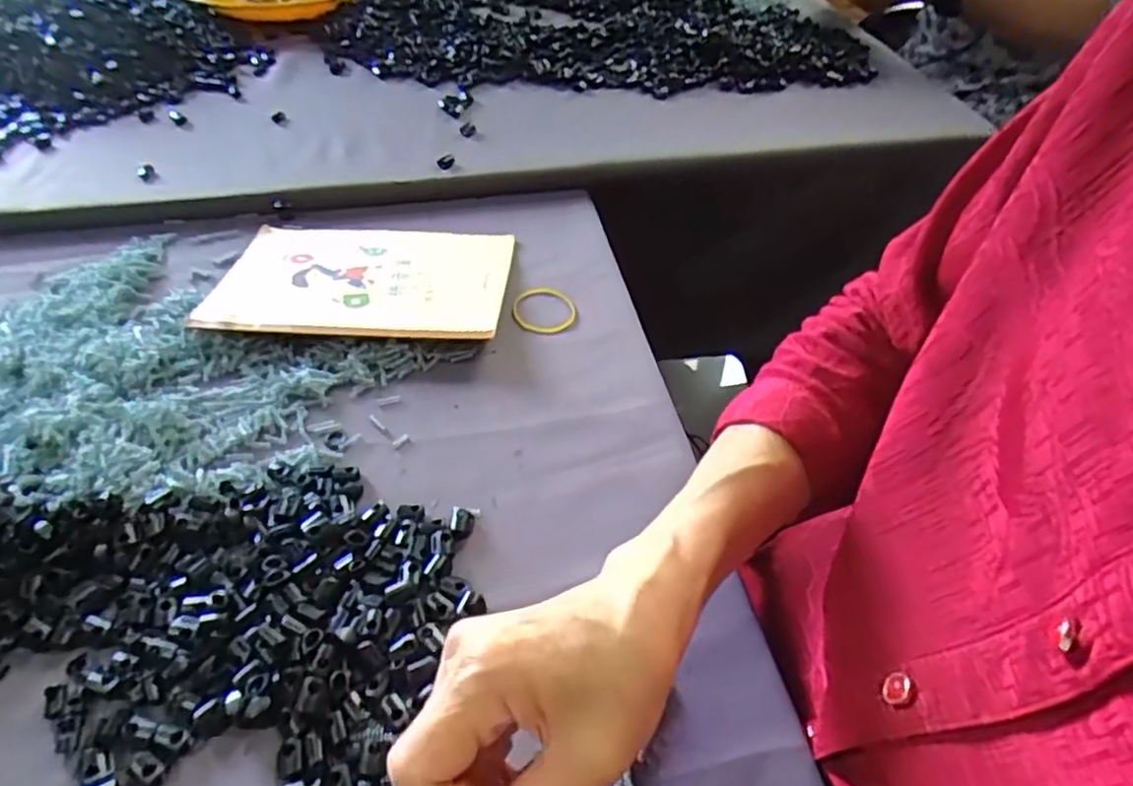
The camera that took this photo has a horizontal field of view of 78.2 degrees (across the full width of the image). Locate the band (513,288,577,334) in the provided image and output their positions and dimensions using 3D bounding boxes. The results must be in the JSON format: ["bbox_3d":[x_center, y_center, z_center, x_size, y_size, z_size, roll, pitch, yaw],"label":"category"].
[{"bbox_3d":[-0.015,-0.061,0.509,0.044,0.004,0.048,0,46,0],"label":"band"}]

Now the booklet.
[{"bbox_3d":[-0.148,-0.088,0.521,0.204,0.008,0.143,2,40,1],"label":"booklet"}]

